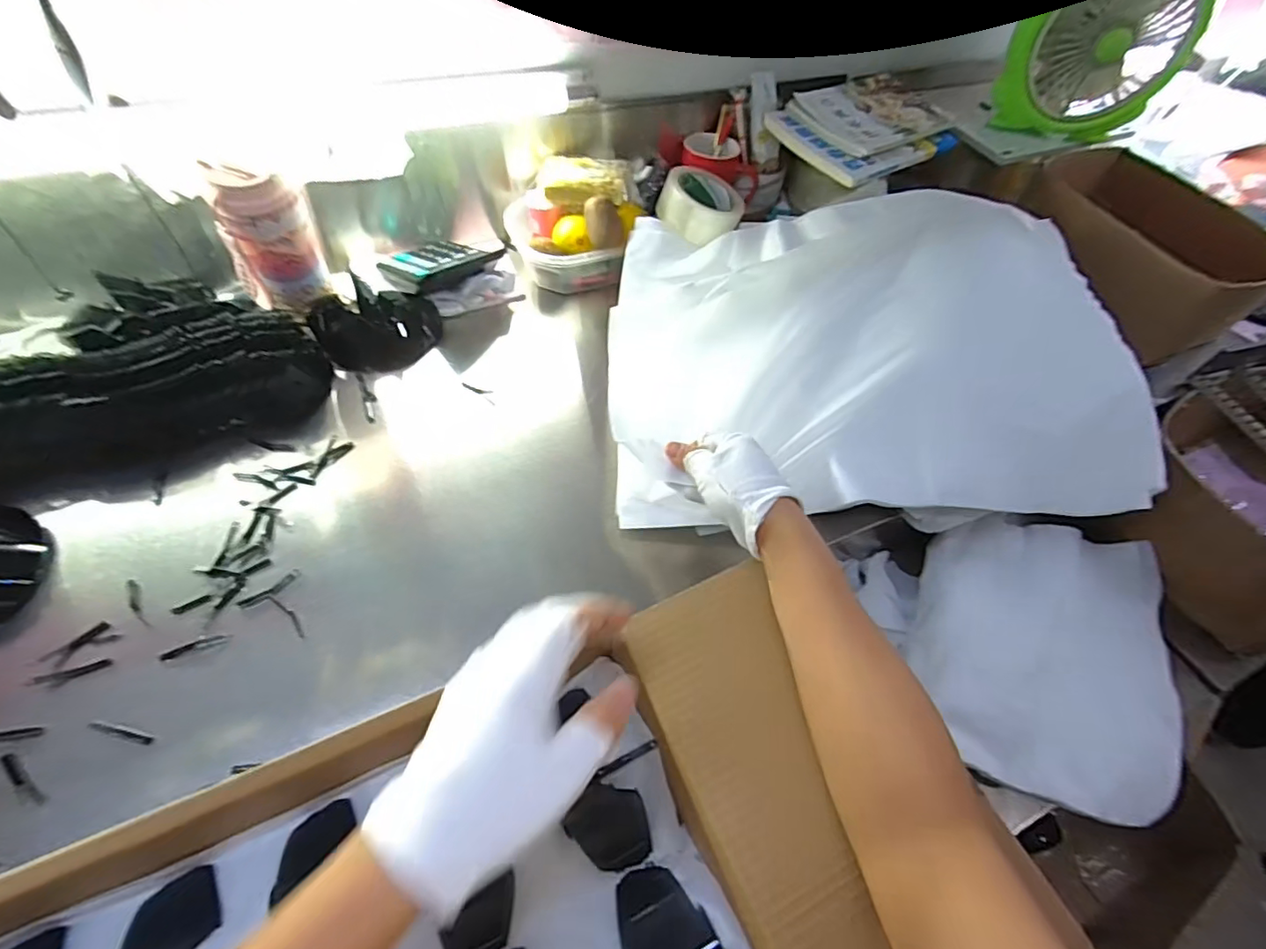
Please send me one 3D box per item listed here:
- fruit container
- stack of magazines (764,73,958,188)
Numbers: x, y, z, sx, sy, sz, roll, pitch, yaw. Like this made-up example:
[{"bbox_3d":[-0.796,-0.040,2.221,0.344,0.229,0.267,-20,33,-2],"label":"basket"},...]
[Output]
[{"bbox_3d":[-0.082,-0.330,0.759,0.155,0.123,0.128,-10,56,-12],"label":"fruit container"},{"bbox_3d":[0.344,-0.509,0.821,0.266,0.033,0.176,-30,69,-21],"label":"stack of magazines"}]

